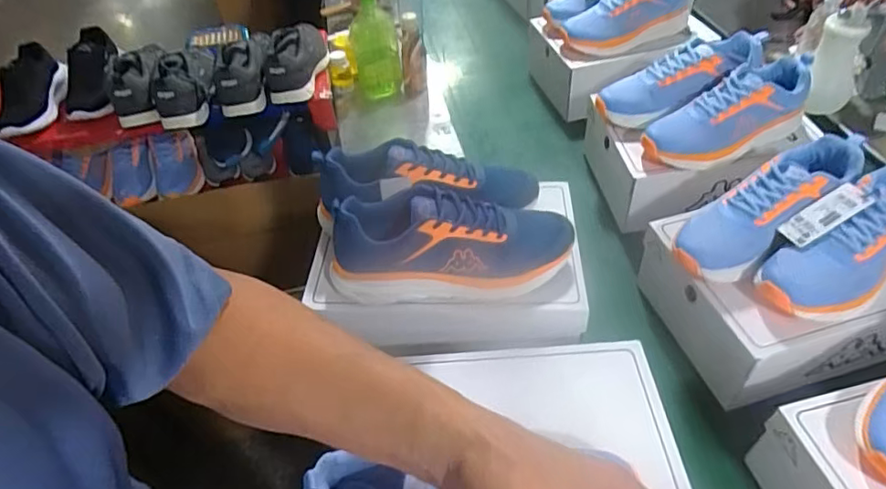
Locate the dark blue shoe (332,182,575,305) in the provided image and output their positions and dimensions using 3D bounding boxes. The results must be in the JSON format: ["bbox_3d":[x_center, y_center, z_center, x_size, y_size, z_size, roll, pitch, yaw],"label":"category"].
[{"bbox_3d":[0.011,-0.006,0.674,0.293,0.104,0.102,-2,45,3],"label":"dark blue shoe"}]

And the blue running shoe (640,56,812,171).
[{"bbox_3d":[0.442,-0.197,0.857,0.273,0.095,0.096,-27,46,4],"label":"blue running shoe"}]

